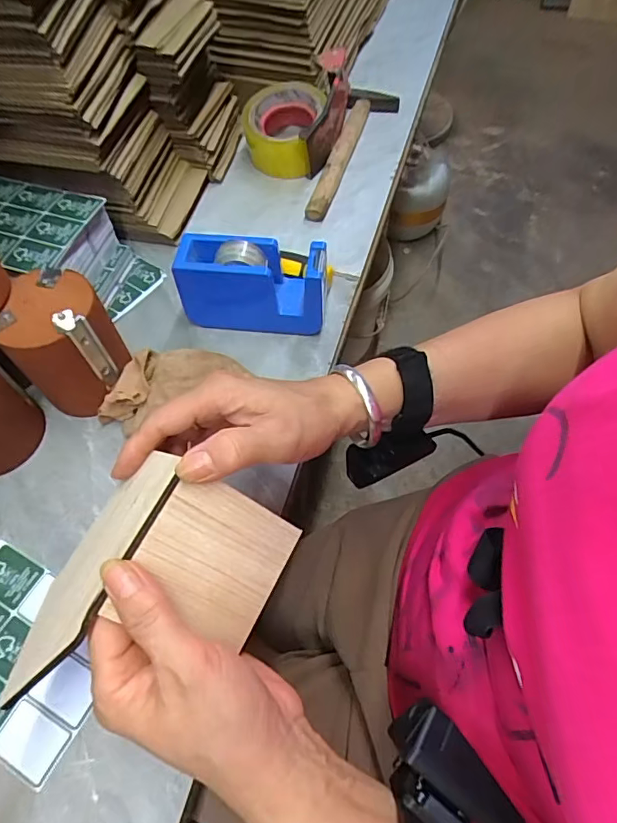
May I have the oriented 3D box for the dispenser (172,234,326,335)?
[{"bbox_3d":[-0.051,-0.116,0.456,0.131,0.083,0.053,1,58,1],"label":"dispenser"}]

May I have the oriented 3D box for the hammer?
[{"bbox_3d":[0.055,-0.313,0.597,0.068,0.032,0.236,14,59,9],"label":"hammer"}]

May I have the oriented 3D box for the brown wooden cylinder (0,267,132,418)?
[{"bbox_3d":[-0.196,-0.052,0.407,0.074,0.103,0.081,0,58,0],"label":"brown wooden cylinder"}]

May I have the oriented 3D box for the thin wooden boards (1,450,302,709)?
[{"bbox_3d":[-0.087,0.104,0.291,0.101,0.071,0.141,38,70,-28],"label":"thin wooden boards"}]

